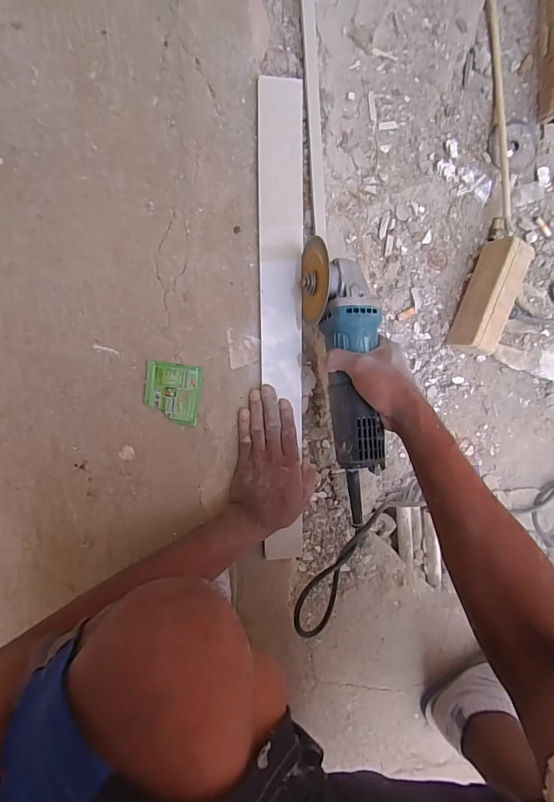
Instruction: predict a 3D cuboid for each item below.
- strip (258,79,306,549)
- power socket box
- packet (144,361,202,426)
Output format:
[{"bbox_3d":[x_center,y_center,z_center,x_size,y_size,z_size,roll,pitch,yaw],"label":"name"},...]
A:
[{"bbox_3d":[0.008,-0.084,0.516,0.056,0.009,0.594,-2,97,-4],"label":"strip"},{"bbox_3d":[0.297,-0.144,0.572,0.045,0.065,0.156,18,95,-6],"label":"power socket box"},{"bbox_3d":[-0.132,-0.010,0.512,0.067,0.006,0.074,7,96,-5],"label":"packet"}]

